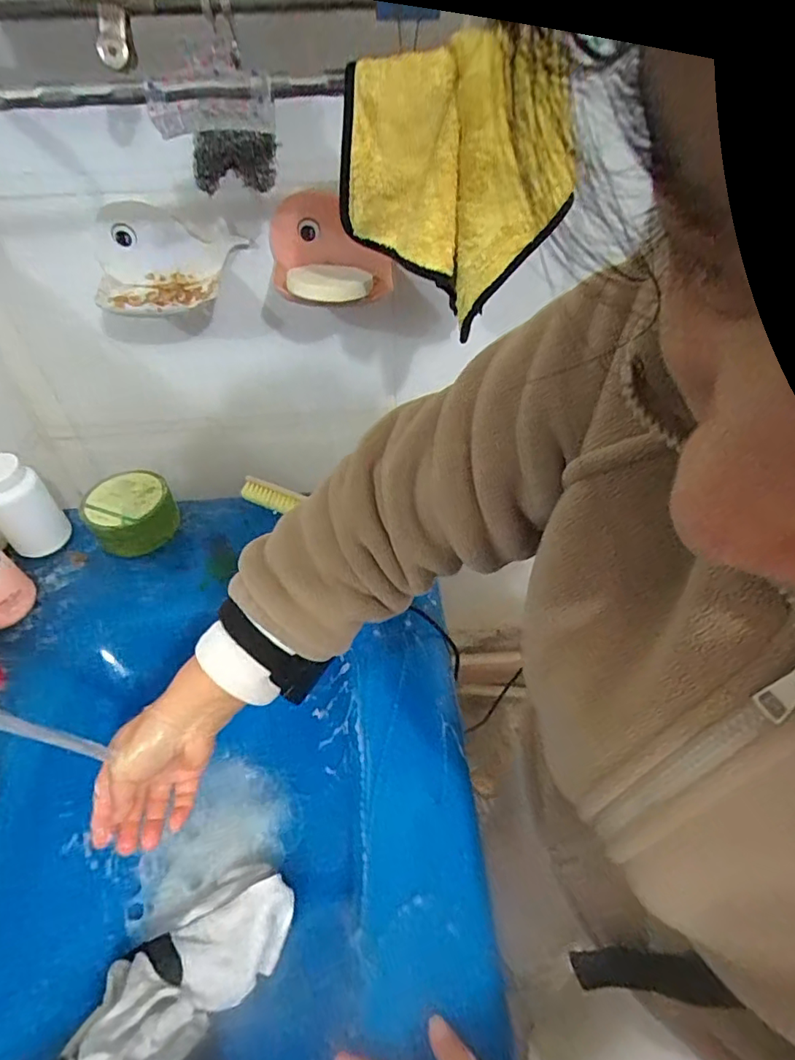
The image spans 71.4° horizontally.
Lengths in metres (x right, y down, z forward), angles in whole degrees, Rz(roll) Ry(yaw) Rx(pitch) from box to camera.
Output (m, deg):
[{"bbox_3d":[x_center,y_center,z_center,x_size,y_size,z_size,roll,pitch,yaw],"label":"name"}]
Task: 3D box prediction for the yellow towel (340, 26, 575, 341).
[{"bbox_3d":[0.042,-0.279,0.426,0.172,0.174,0.023,34,39,-11],"label":"yellow towel"}]

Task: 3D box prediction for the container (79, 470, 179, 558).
[{"bbox_3d":[-0.325,-0.020,0.679,0.096,0.062,0.086,-26,52,-22],"label":"container"}]

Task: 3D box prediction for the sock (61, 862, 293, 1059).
[{"bbox_3d":[-0.174,0.357,0.461,0.104,0.083,0.176,31,55,26],"label":"sock"}]

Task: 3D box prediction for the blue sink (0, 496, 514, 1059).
[{"bbox_3d":[-0.160,0.280,0.499,0.441,0.148,0.693,-5,47,-3],"label":"blue sink"}]

